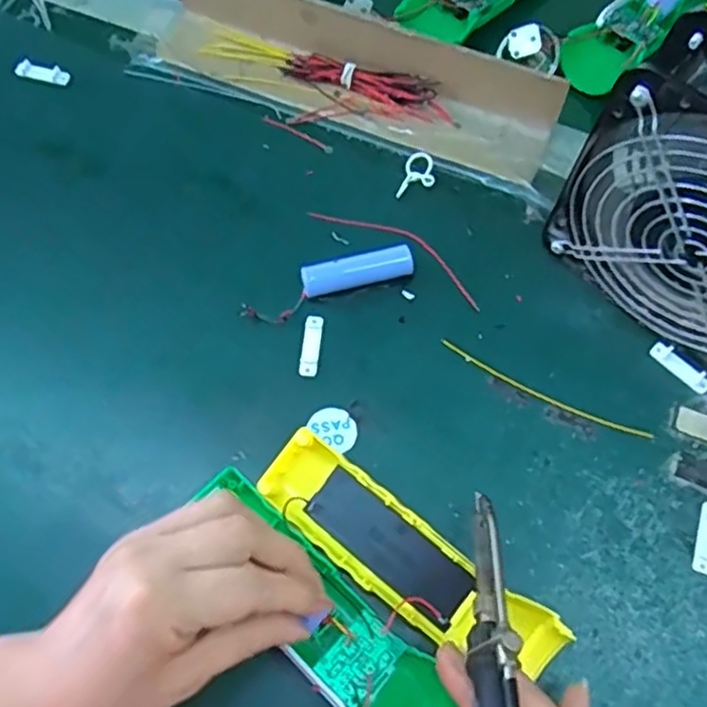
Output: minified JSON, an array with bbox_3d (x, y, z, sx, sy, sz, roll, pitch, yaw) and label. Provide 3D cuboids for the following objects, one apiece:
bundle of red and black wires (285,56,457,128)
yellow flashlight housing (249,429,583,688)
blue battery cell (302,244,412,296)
[{"bbox_3d":[0.011,-0.183,0.466,0.116,0.016,0.022,21,67,7],"label":"bundle of red and black wires"},{"bbox_3d":[0.025,0.102,0.342,0.163,0.021,0.043,34,73,14],"label":"yellow flashlight housing"},{"bbox_3d":[0.003,-0.048,0.410,0.066,0.016,0.017,-12,67,-7],"label":"blue battery cell"}]

